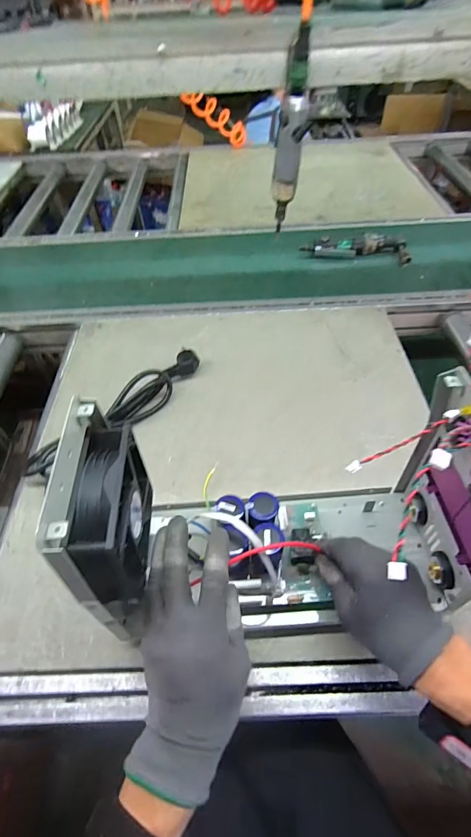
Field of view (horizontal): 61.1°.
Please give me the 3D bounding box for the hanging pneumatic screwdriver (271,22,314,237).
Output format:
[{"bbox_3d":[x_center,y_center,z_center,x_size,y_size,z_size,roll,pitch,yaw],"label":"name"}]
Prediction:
[{"bbox_3d":[0.084,-0.422,0.607,0.048,0.246,0.053,5,50,6],"label":"hanging pneumatic screwdriver"}]

